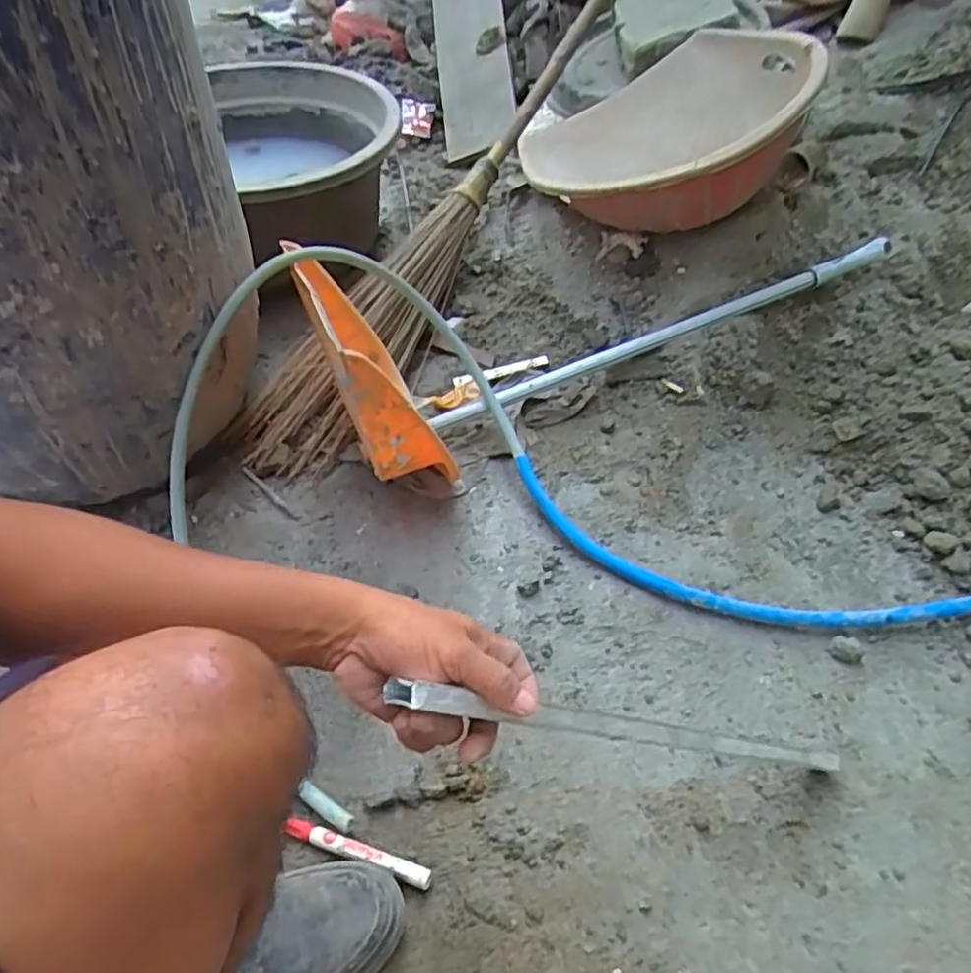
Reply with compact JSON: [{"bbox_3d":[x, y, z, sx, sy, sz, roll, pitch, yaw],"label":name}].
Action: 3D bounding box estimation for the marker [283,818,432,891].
[{"bbox_3d":[-0.116,0.327,0.619,0.141,0.023,0.018,13,48,15],"label":"marker"}]

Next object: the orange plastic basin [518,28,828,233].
[{"bbox_3d":[0.296,-0.564,1.127,0.449,0.154,0.516,-3,47,24],"label":"orange plastic basin"}]

